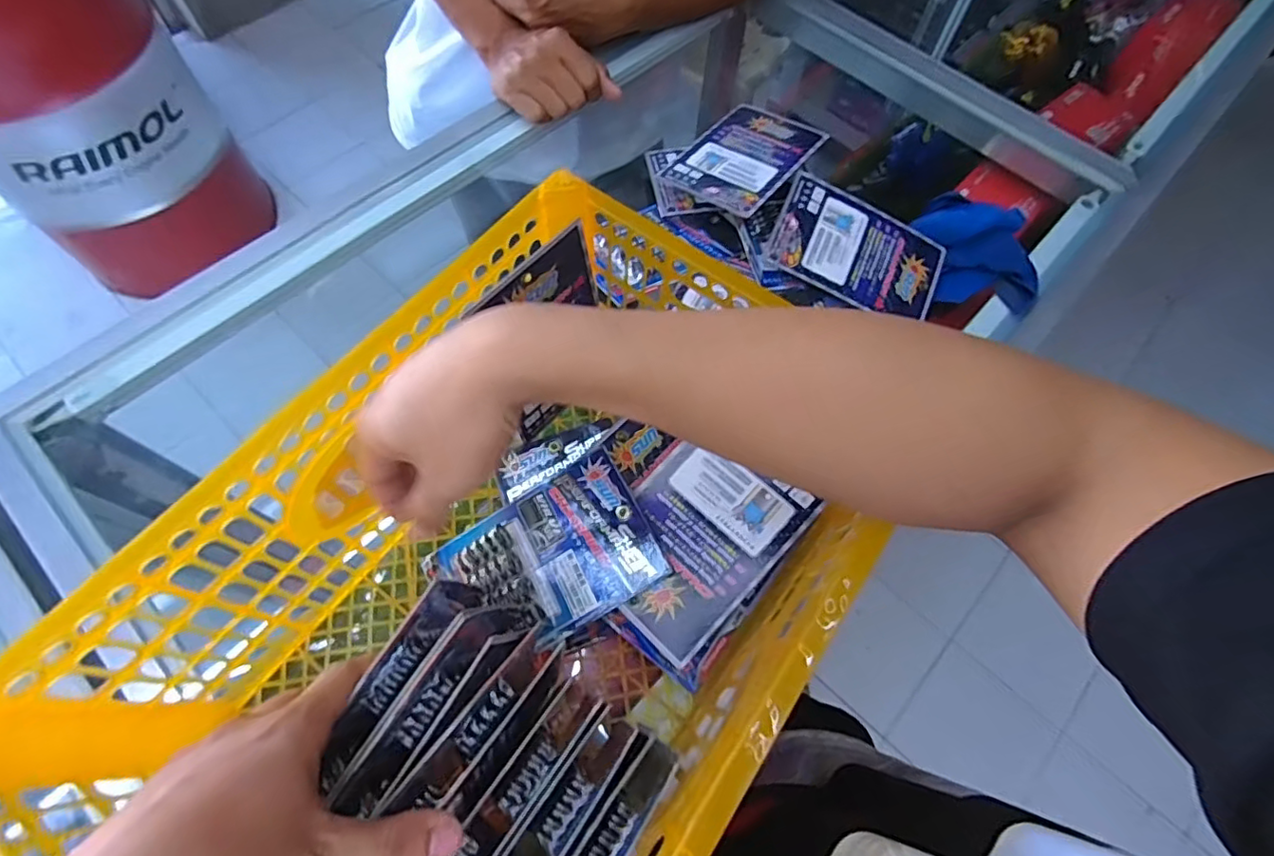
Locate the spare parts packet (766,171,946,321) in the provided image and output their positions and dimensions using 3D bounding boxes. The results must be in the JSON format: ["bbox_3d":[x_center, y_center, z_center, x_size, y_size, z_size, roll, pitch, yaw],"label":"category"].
[{"bbox_3d":[0.207,-0.165,0.554,0.157,0.007,0.097,27,76,-4],"label":"spare parts packet"}]

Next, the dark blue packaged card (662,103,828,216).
[{"bbox_3d":[0.107,-0.270,0.586,0.105,0.007,0.163,34,63,20],"label":"dark blue packaged card"}]

